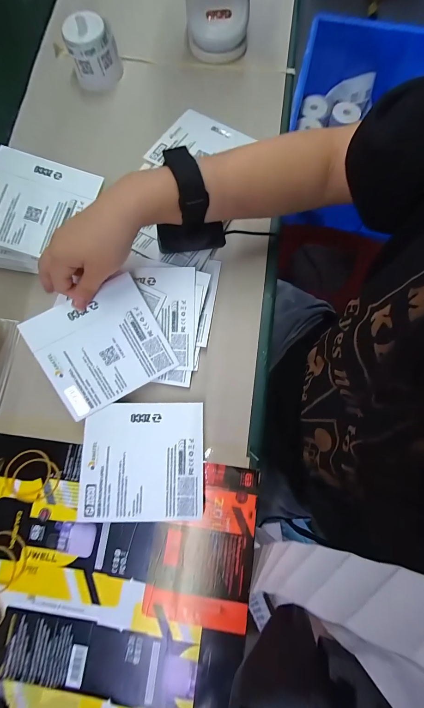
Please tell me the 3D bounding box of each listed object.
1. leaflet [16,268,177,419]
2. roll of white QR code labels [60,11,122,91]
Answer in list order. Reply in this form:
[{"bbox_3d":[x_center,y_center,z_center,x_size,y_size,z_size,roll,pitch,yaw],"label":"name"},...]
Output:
[{"bbox_3d":[-0.112,-0.008,0.281,0.118,0.004,0.109,-29,97,-8],"label":"leaflet"},{"bbox_3d":[-0.162,-0.414,0.378,0.063,0.051,0.060,0,78,1],"label":"roll of white QR code labels"}]

